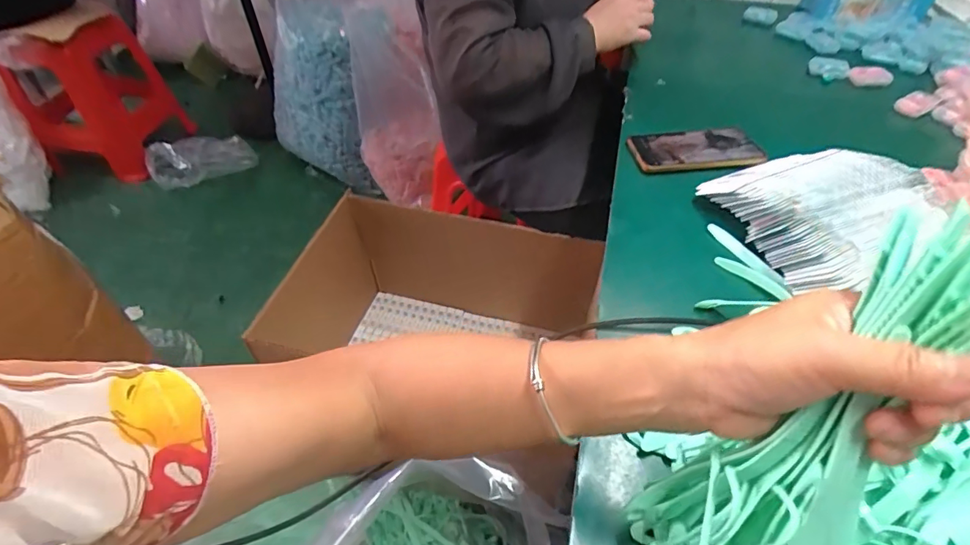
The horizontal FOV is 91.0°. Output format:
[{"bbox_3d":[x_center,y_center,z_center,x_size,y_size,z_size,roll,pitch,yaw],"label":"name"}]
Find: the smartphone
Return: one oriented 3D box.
[{"bbox_3d":[0.267,-0.159,0.613,0.164,0.015,0.078,-3,49,-3],"label":"smartphone"}]

